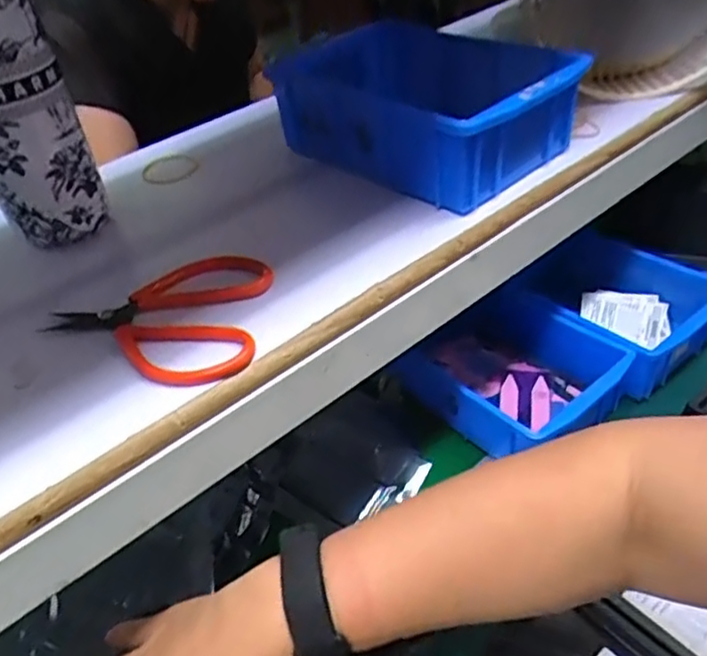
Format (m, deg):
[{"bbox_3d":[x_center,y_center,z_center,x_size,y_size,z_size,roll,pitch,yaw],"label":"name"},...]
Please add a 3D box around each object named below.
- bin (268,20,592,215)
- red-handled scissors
[{"bbox_3d":[0.052,-0.156,0.473,0.136,0.080,0.196,-35,45,-30],"label":"bin"},{"bbox_3d":[-0.107,-0.007,0.363,0.116,0.015,0.096,-1,38,9],"label":"red-handled scissors"}]

